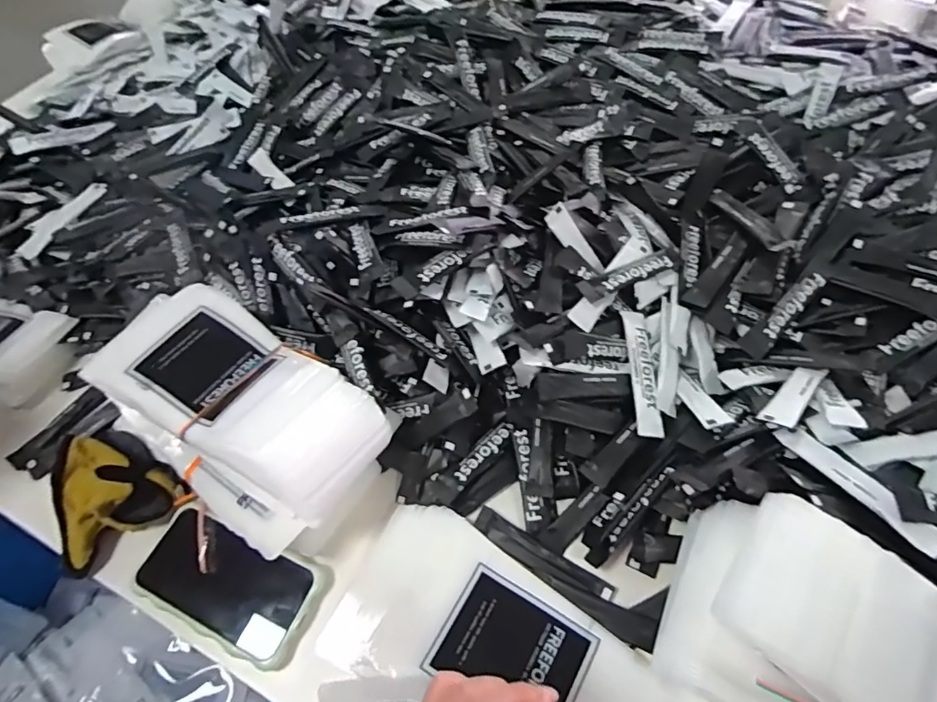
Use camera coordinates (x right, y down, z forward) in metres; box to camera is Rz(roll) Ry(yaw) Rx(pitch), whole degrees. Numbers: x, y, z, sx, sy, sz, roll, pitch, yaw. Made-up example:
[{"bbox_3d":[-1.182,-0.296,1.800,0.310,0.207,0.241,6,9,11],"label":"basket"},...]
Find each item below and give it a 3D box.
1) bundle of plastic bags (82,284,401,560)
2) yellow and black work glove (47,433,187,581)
[{"bbox_3d":[-0.204,0.047,0.456,0.283,0.099,0.151,34,66,24],"label":"bundle of plastic bags"},{"bbox_3d":[-0.332,0.114,0.458,0.112,0.052,0.128,-33,60,-16],"label":"yellow and black work glove"}]

